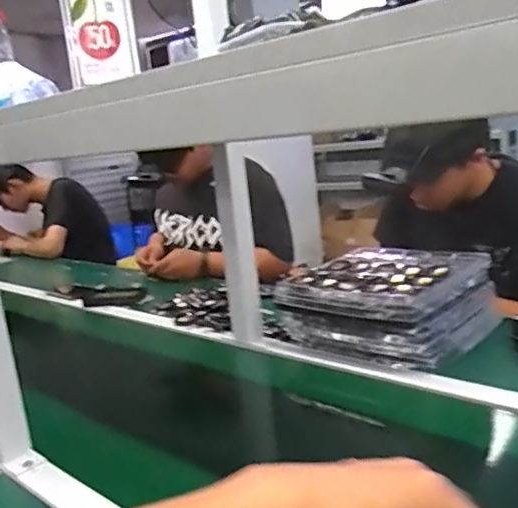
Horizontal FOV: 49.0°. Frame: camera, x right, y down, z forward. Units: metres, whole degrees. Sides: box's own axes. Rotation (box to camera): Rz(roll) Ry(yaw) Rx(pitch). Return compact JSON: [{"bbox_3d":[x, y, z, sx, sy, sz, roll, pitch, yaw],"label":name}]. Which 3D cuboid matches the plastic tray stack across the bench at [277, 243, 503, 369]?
[{"bbox_3d":[0.233,0.089,1.008,0.301,0.133,0.280,4,15,40],"label":"plastic tray stack across the bench"}]

